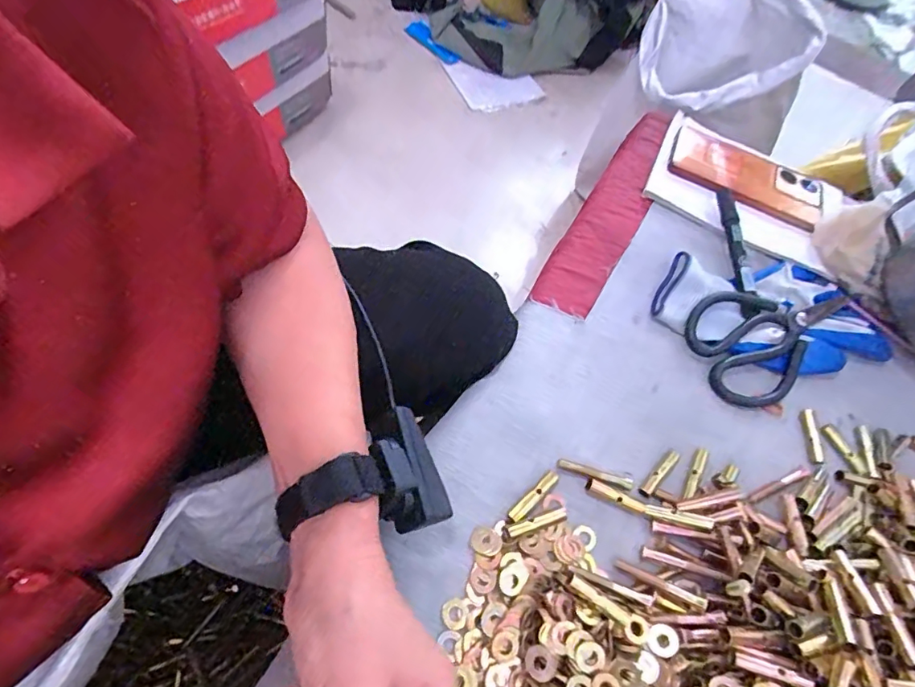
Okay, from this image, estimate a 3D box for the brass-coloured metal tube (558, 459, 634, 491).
[{"bbox_3d":[0.098,0.091,0.358,0.057,0.005,0.009,19,58,-7],"label":"brass-coloured metal tube"}]

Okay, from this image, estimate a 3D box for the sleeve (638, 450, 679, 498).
[{"bbox_3d":[0.148,0.095,0.378,0.009,0.011,0.042,40,64,19],"label":"sleeve"}]

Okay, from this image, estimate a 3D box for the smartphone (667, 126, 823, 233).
[{"bbox_3d":[0.307,-0.176,0.546,0.162,0.015,0.080,28,67,5],"label":"smartphone"}]

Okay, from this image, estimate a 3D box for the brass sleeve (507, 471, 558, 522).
[{"bbox_3d":[0.051,0.103,0.346,0.042,0.011,0.008,-37,67,-23],"label":"brass sleeve"}]

